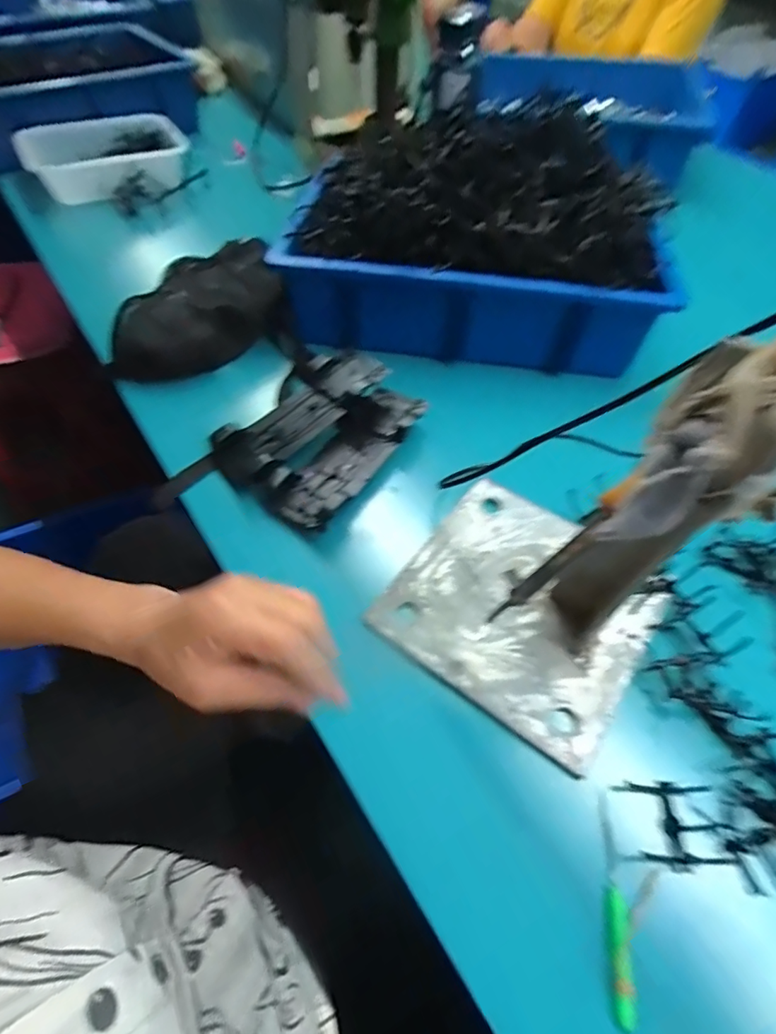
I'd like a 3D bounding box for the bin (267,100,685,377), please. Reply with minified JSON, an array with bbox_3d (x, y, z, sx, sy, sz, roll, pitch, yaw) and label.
[{"bbox_3d":[0.096,-0.328,0.578,0.412,0.171,0.246,9,55,6],"label":"bin"}]

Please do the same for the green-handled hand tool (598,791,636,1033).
[{"bbox_3d":[0.140,0.237,0.305,0.011,0.012,0.114,8,45,8],"label":"green-handled hand tool"}]

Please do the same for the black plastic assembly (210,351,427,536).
[{"bbox_3d":[-0.071,-0.092,0.510,0.160,0.048,0.199,29,60,17],"label":"black plastic assembly"}]

